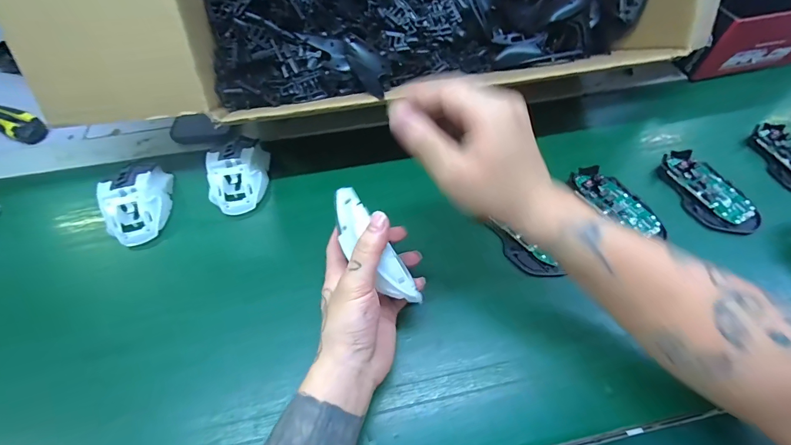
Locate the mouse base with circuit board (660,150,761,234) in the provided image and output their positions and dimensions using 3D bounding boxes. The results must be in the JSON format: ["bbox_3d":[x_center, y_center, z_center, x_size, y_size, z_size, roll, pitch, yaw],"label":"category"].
[{"bbox_3d":[0.366,-0.038,0.425,0.069,0.015,0.115,-14,55,-6],"label":"mouse base with circuit board"}]

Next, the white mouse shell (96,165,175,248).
[{"bbox_3d":[-0.297,-0.029,0.416,0.060,0.035,0.107,-11,55,-4],"label":"white mouse shell"}]

